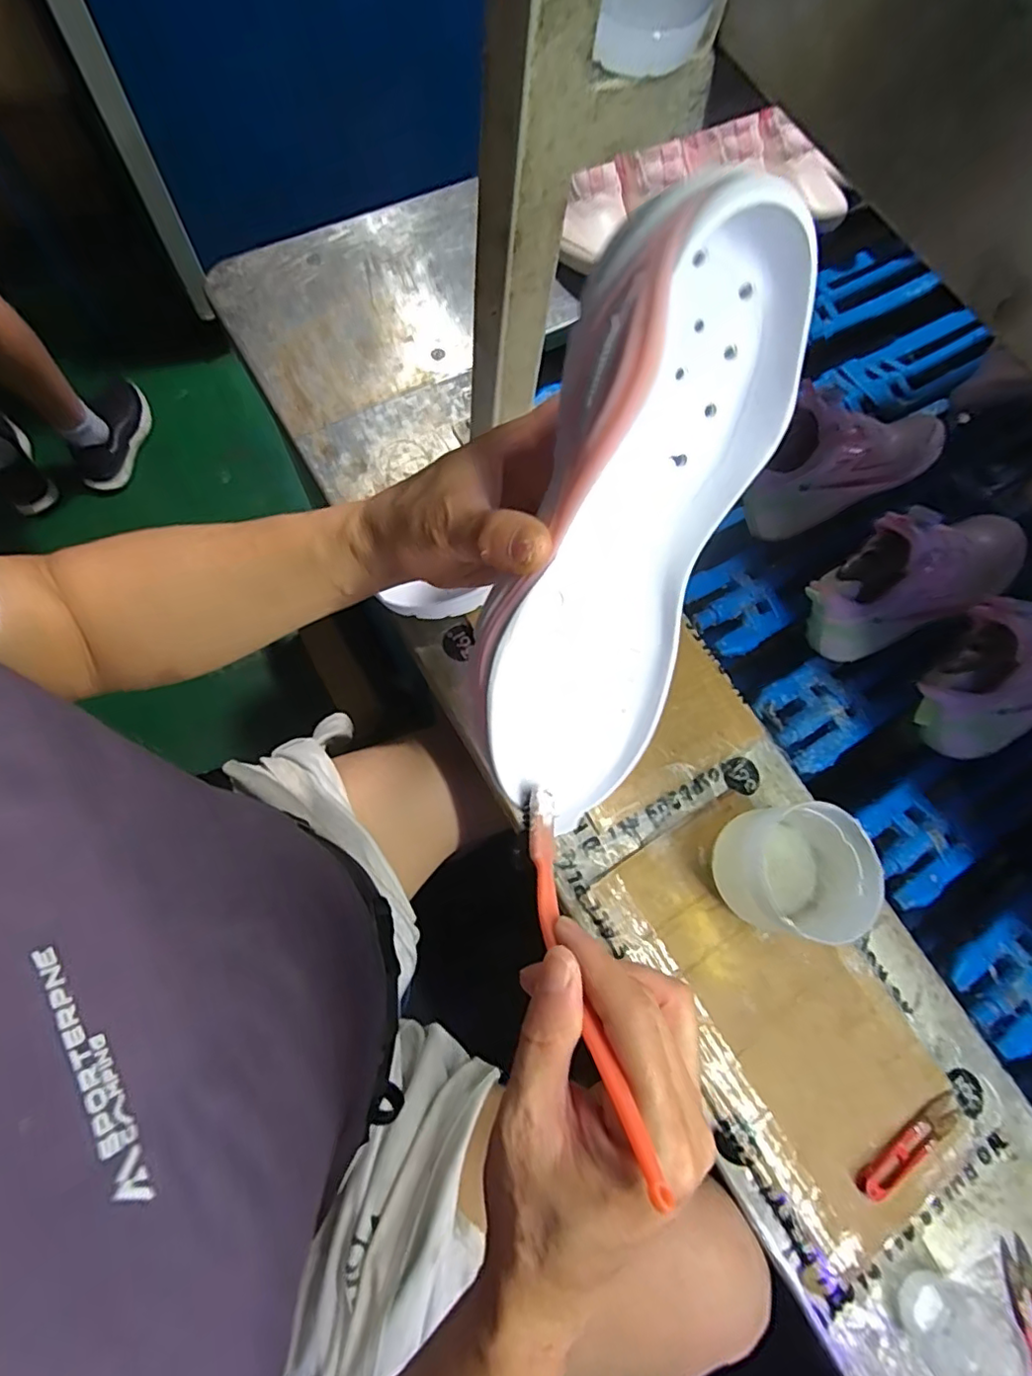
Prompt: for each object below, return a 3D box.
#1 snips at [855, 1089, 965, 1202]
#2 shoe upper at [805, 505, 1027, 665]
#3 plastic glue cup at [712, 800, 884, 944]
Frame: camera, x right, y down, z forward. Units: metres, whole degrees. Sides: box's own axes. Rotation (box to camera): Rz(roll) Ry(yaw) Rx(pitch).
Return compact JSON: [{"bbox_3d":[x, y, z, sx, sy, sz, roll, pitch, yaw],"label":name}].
[{"bbox_3d":[0.296,0.342,0.431,0.101,0.014,0.022,-30,76,-8],"label":"snips"},{"bbox_3d":[0.408,-0.117,0.575,0.267,0.076,0.100,-21,75,-5],"label":"shoe upper"},{"bbox_3d":[0.207,0.138,0.440,0.100,0.093,0.093,0,74,1],"label":"plastic glue cup"}]

